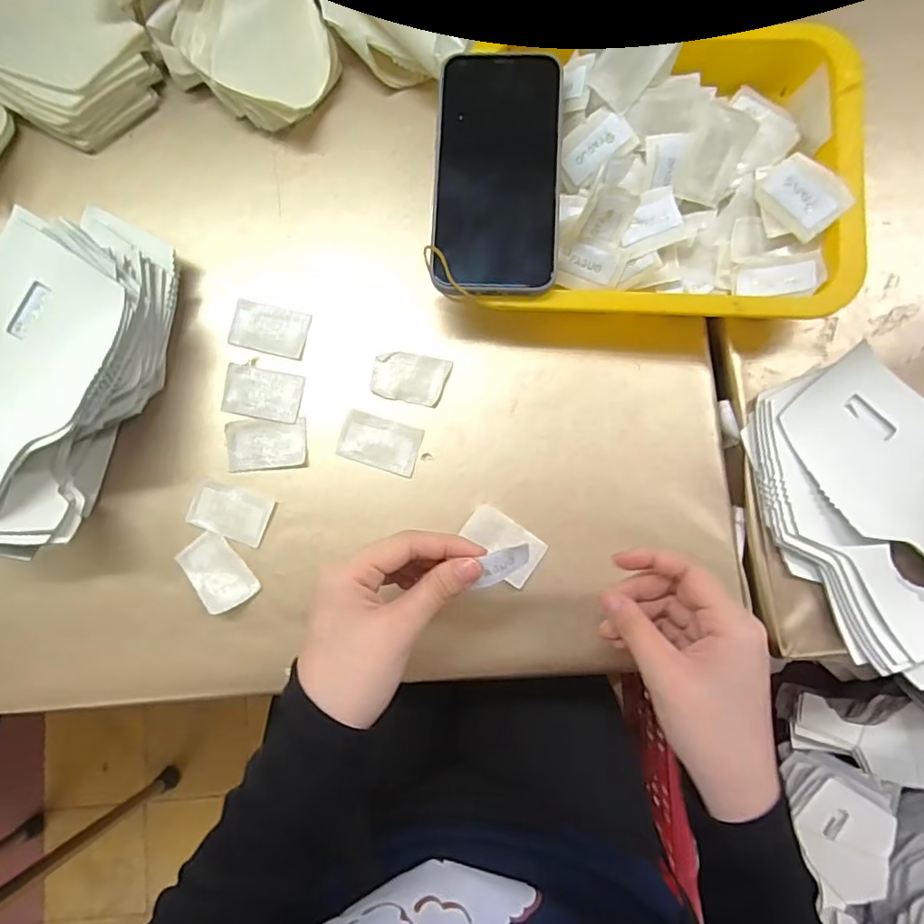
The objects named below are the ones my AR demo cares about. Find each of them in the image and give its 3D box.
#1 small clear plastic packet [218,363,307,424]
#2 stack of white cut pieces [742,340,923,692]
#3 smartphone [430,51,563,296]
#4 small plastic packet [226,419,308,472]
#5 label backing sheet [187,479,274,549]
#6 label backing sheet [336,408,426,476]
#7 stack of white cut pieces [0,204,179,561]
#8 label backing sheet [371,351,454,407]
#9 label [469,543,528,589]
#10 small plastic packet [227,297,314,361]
[{"bbox_3d":[-0.141,-0.048,0.382,0.054,0.004,0.035,11,84,2],"label":"small clear plastic packet"},{"bbox_3d":[0.261,0.035,0.348,0.112,0.035,0.196,-25,84,-2],"label":"stack of white cut pieces"},{"bbox_3d":[0.022,-0.183,0.343,0.078,0.006,0.155,3,86,1],"label":"smartphone"},{"bbox_3d":[-0.136,-0.013,0.374,0.054,0.004,0.034,-6,84,0],"label":"small plastic packet"},{"bbox_3d":[-0.161,0.035,0.376,0.055,0.004,0.034,19,84,3],"label":"label backing sheet"},{"bbox_3d":[-0.057,-0.013,0.374,0.054,0.004,0.034,17,84,3],"label":"label backing sheet"},{"bbox_3d":[-0.259,-0.055,0.345,0.100,0.072,0.225,21,84,3],"label":"stack of white cut pieces"},{"bbox_3d":[-0.036,-0.059,0.378,0.051,0.004,0.034,11,84,2],"label":"label backing sheet"},{"bbox_3d":[0.022,0.055,0.292,0.032,0.004,0.016,-22,109,-12],"label":"label"},{"bbox_3d":[-0.137,-0.094,0.384,0.053,0.004,0.034,13,84,2],"label":"small plastic packet"}]

